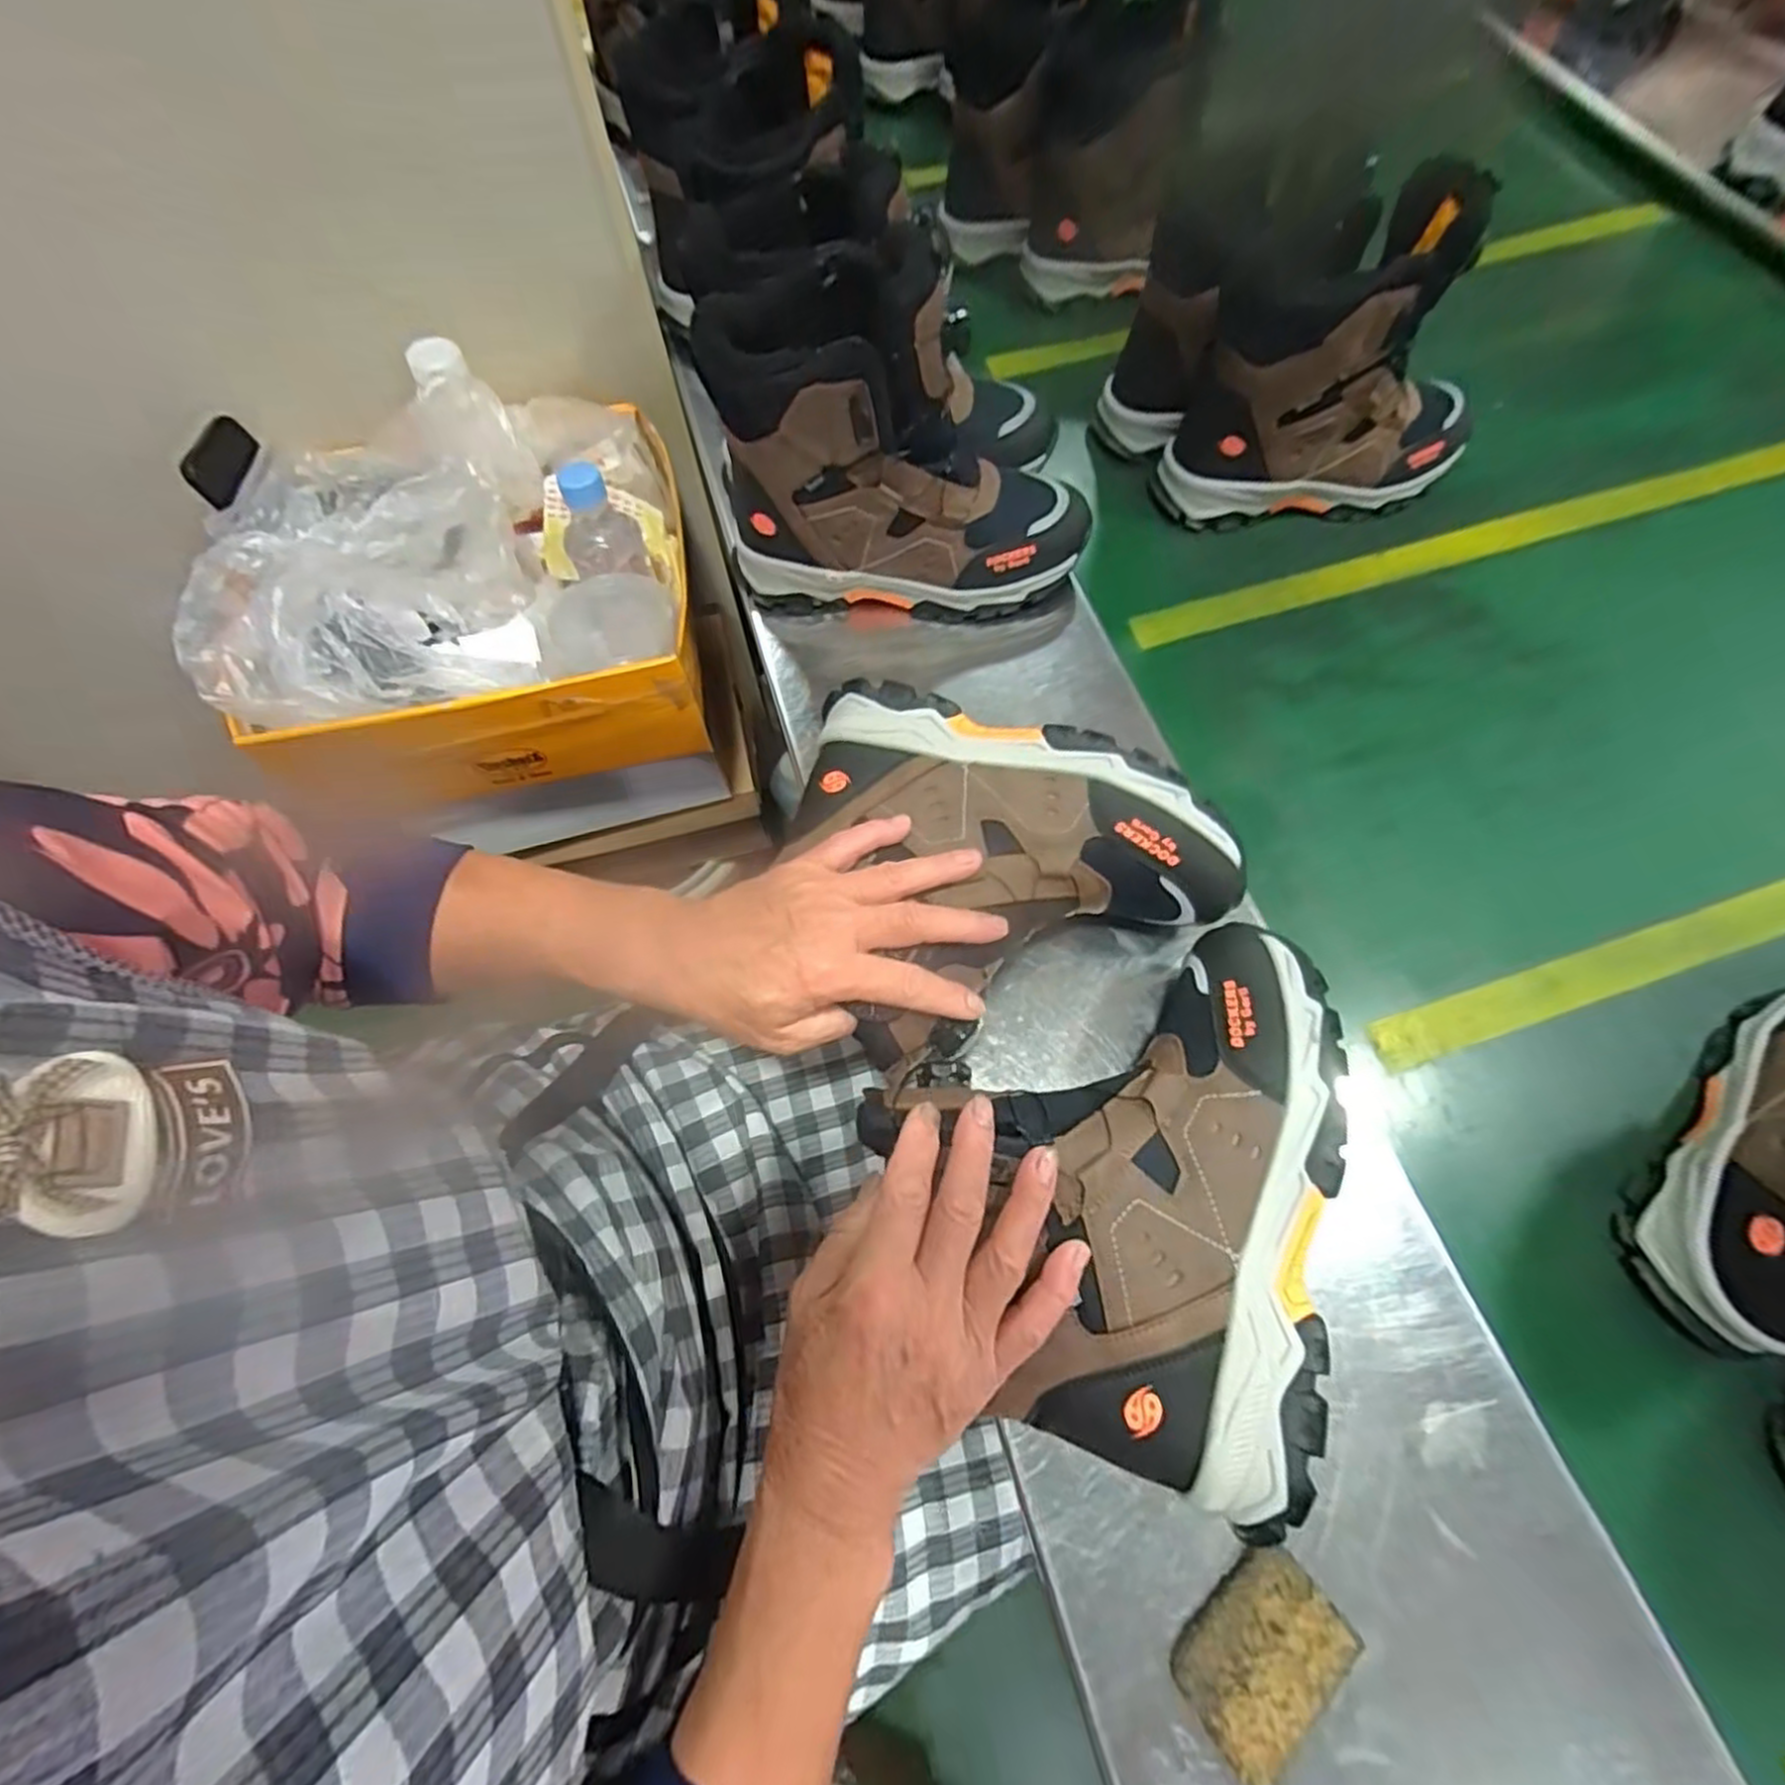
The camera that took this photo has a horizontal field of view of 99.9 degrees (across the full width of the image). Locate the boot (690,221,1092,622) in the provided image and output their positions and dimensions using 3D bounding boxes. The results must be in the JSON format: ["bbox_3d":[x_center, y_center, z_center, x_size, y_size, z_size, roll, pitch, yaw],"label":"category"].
[{"bbox_3d":[0.009,-0.283,0.475,0.237,0.181,0.099,5,67,3],"label":"boot"}]

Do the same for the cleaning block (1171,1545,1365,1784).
[{"bbox_3d":[0.153,0.315,0.309,0.069,0.012,0.050,-40,72,-15],"label":"cleaning block"}]

